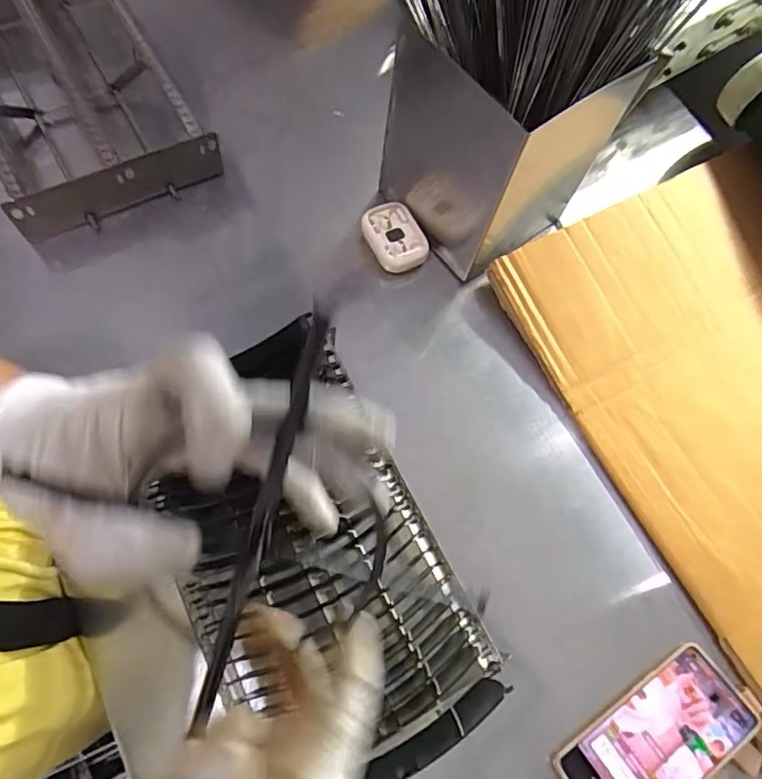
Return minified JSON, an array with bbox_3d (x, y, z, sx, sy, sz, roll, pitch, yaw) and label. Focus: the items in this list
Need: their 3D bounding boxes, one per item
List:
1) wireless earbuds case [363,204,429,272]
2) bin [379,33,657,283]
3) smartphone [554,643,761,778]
[{"bbox_3d":[0.016,-0.161,0.590,0.056,0.026,0.067,-23,73,-11],"label":"wireless earbuds case"},{"bbox_3d":[0.106,-0.240,0.552,0.154,0.197,0.149,-39,76,-15],"label":"bin"},{"bbox_3d":[0.223,0.280,0.449,0.162,0.010,0.074,-29,61,-16],"label":"smartphone"}]

